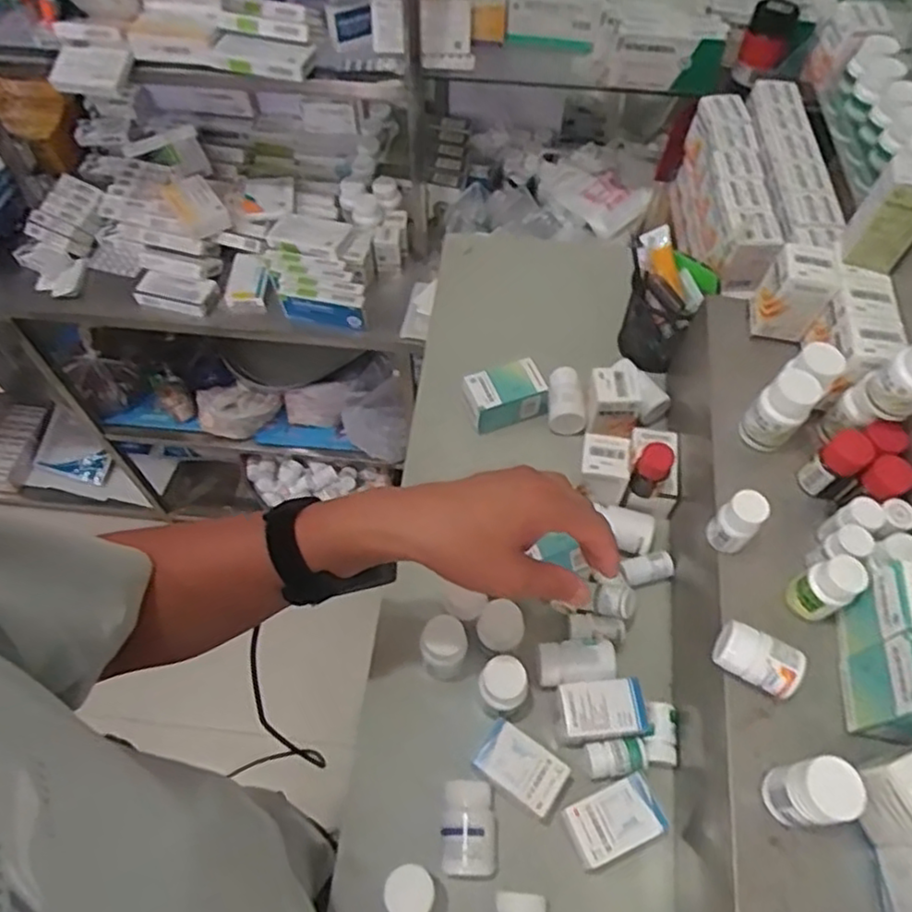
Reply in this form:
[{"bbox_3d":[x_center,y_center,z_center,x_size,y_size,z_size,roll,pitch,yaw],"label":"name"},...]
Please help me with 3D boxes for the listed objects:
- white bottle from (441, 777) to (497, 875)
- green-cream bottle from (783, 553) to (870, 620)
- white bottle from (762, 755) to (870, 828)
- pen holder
[{"bbox_3d":[0.009,0.278,0.509,0.037,0.039,0.061,0,59,0],"label":"white bottle"},{"bbox_3d":[0.250,0.089,0.464,0.031,0.053,0.032,0,59,0],"label":"green-cream bottle"},{"bbox_3d":[0.204,0.196,0.395,0.035,0.056,0.032,0,59,0],"label":"white bottle"},{"bbox_3d":[0.214,-0.161,0.725,0.095,0.116,0.069,37,65,20],"label":"pen holder"}]

